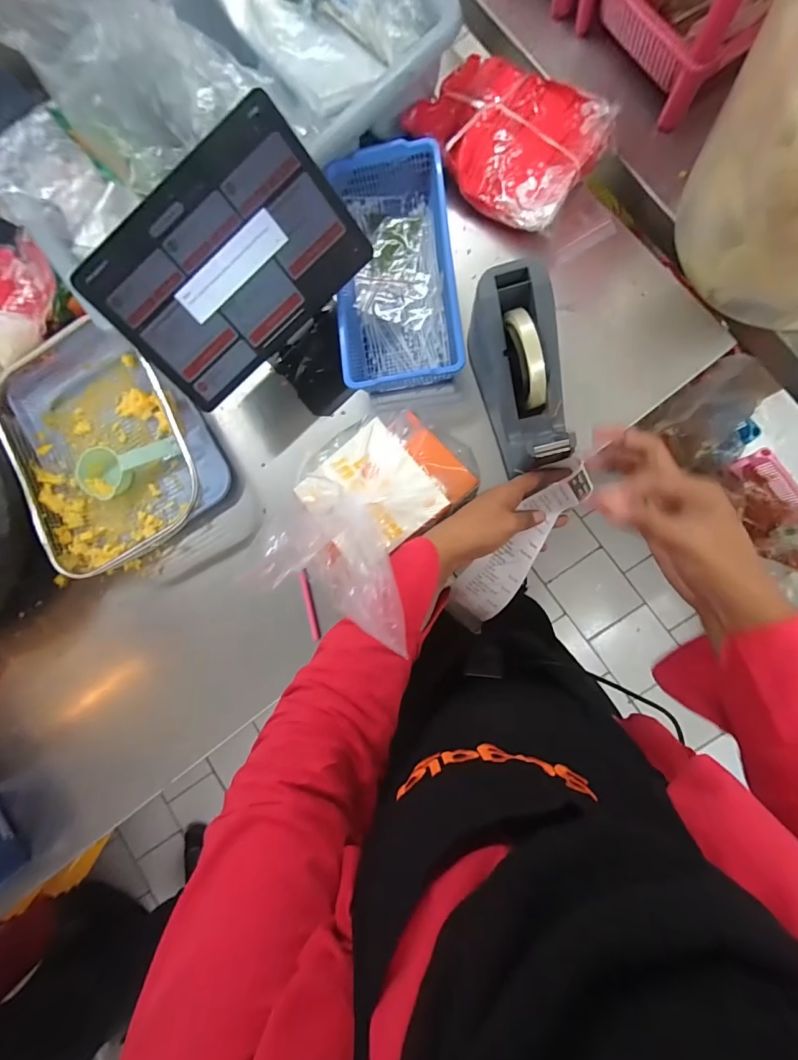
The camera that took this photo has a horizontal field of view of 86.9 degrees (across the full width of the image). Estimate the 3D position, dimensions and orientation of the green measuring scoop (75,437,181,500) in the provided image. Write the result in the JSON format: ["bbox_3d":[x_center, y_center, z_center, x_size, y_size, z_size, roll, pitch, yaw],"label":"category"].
[{"bbox_3d":[-0.343,-0.086,0.535,0.119,0.035,0.058,-31,83,-19],"label":"green measuring scoop"}]

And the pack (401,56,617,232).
[{"bbox_3d":[0.119,-0.440,0.475,0.204,0.034,0.141,38,93,8],"label":"pack"}]

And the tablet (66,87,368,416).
[{"bbox_3d":[-0.167,-0.263,0.420,0.245,0.011,0.161,-41,116,4],"label":"tablet"}]

